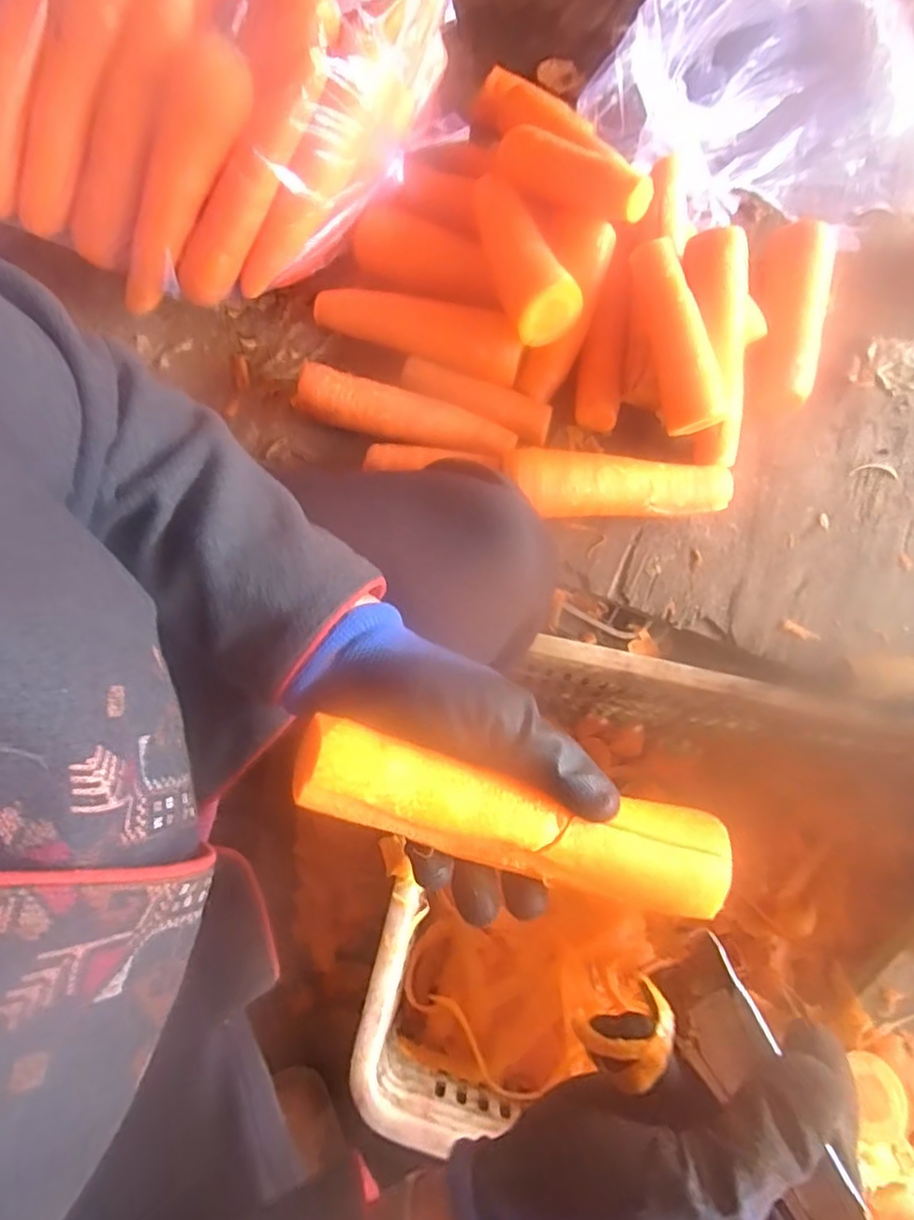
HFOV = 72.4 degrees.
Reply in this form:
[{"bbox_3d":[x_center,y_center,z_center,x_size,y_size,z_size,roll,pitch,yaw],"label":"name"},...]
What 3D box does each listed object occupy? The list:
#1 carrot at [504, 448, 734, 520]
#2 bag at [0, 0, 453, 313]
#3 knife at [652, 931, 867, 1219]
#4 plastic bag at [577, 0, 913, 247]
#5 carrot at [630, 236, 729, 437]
[{"bbox_3d":[0.129,-0.101,0.505,0.177,0.054,0.054,-3,73,1],"label":"carrot"},{"bbox_3d":[-0.203,-0.421,0.499,0.384,0.164,0.240,-7,73,0],"label":"bag"},{"bbox_3d":[0.123,0.201,0.211,0.029,0.012,0.162,-23,51,-5],"label":"knife"},{"bbox_3d":[0.292,-0.472,0.557,0.287,0.142,0.271,-21,73,-5],"label":"plastic bag"},{"bbox_3d":[0.170,-0.214,0.484,0.041,0.034,0.148,-14,86,-2],"label":"carrot"}]

